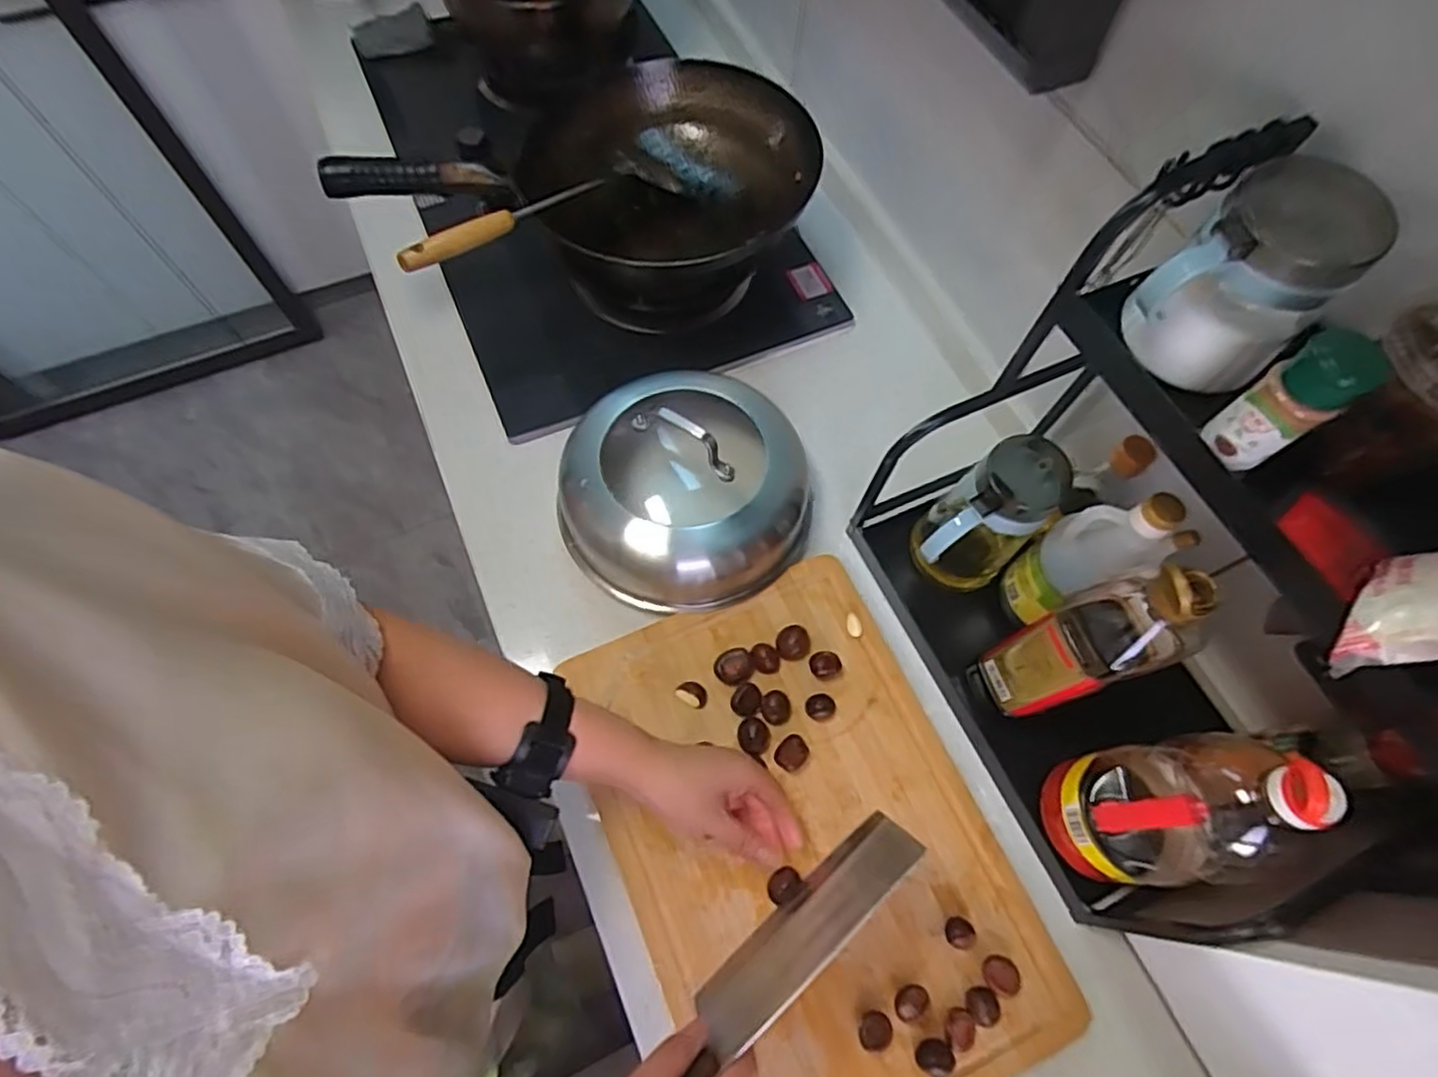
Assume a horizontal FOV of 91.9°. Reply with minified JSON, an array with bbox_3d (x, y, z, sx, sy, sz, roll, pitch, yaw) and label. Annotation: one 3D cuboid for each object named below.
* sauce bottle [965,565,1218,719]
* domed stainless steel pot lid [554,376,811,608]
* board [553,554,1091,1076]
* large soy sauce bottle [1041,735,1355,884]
[{"bbox_3d":[0.286,0.078,0.525,0.088,0.239,0.067,-18,68,-9],"label":"sauce bottle"},{"bbox_3d":[-0.033,-0.054,0.675,0.229,0.106,0.236,1,66,-2],"label":"domed stainless steel pot lid"},{"bbox_3d":[0.071,0.250,0.588,0.302,0.023,0.434,-22,70,-10],"label":"board"},{"bbox_3d":[0.327,0.196,0.488,0.092,0.256,0.101,-12,67,-7],"label":"large soy sauce bottle"}]

